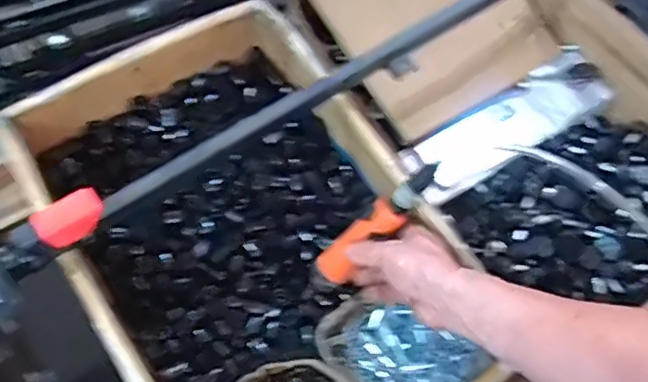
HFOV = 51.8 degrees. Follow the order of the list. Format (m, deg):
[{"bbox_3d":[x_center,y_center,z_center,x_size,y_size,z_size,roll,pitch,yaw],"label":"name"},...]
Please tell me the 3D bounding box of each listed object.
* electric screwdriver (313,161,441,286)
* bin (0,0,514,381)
[{"bbox_3d":[0.061,0.035,0.722,0.030,0.186,0.038,-5,55,-55],"label":"electric screwdriver"},{"bbox_3d":[-0.082,0.063,0.750,0.354,0.149,0.526,-33,71,-17],"label":"bin"}]

